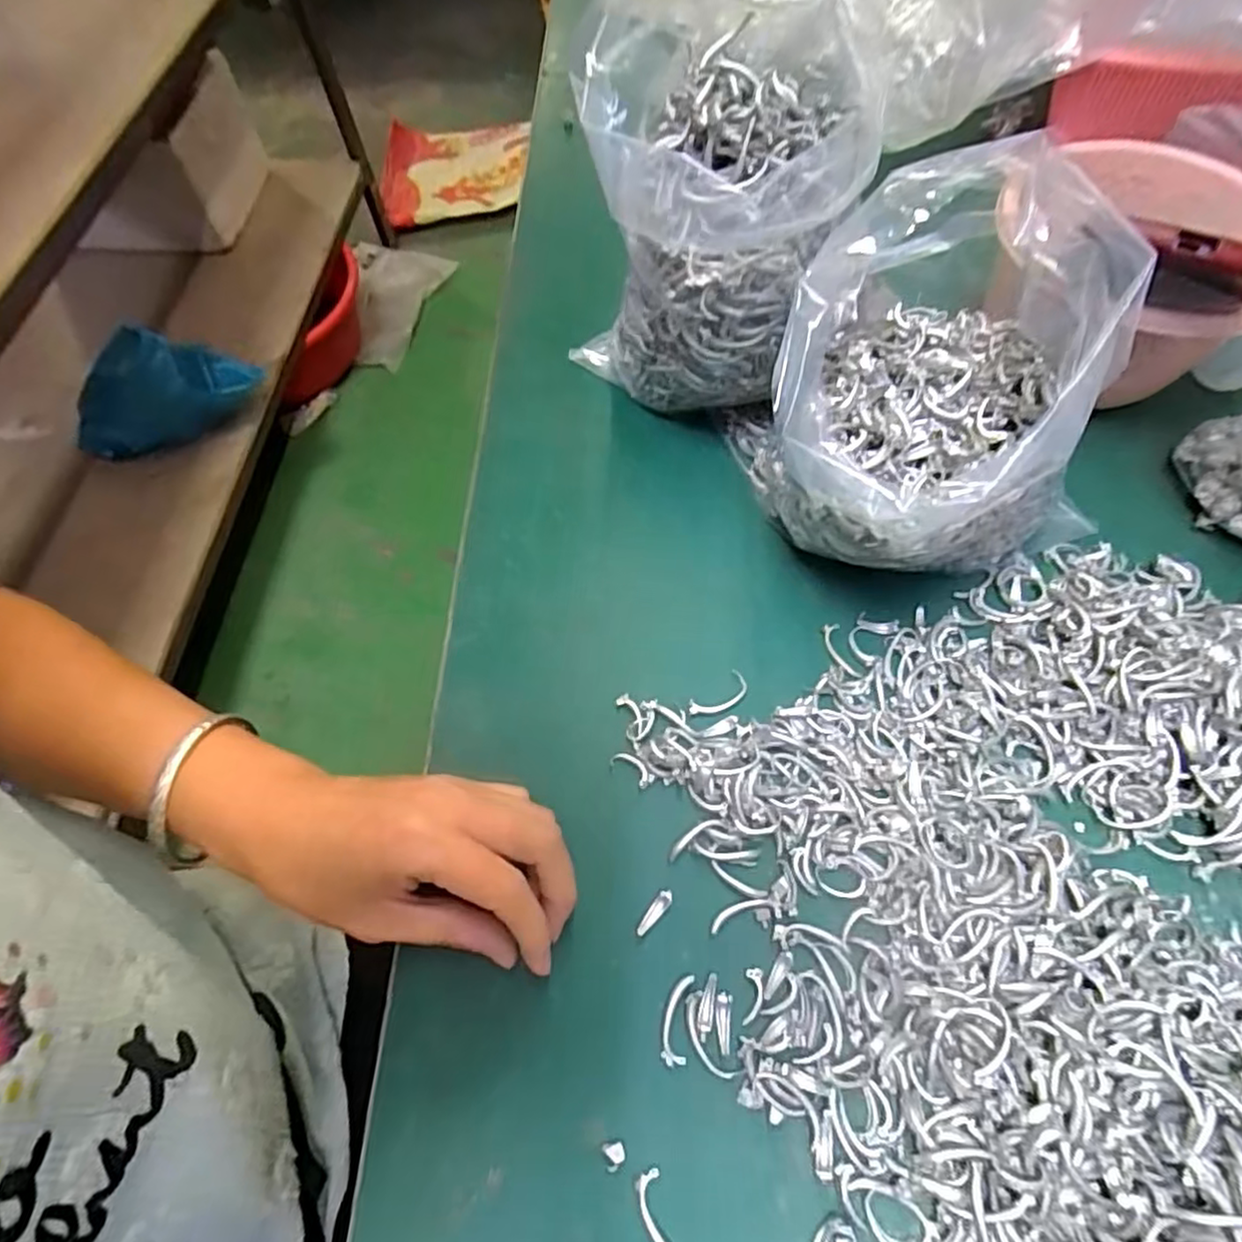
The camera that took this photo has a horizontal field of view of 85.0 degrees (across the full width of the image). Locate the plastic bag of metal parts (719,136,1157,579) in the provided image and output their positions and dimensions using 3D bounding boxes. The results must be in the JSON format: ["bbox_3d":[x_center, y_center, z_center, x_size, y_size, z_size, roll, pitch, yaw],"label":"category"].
[{"bbox_3d":[0.134,-0.105,0.310,0.166,0.141,0.143,-21,63,-9],"label":"plastic bag of metal parts"}]

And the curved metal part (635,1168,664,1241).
[{"bbox_3d":[0.013,0.204,0.228,0.010,0.004,0.029,-20,63,-9],"label":"curved metal part"}]

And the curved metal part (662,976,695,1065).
[{"bbox_3d":[0.021,0.151,0.257,0.010,0.004,0.030,8,63,6],"label":"curved metal part"}]

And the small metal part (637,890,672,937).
[{"bbox_3d":[0.014,0.119,0.275,0.006,0.006,0.020,33,68,18],"label":"small metal part"}]

